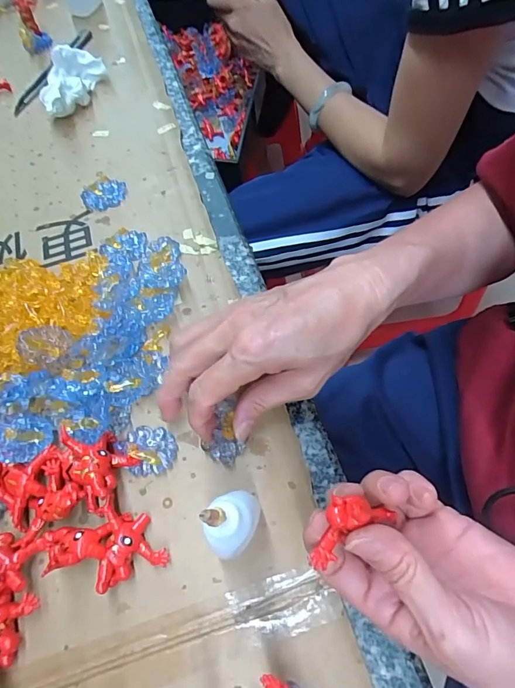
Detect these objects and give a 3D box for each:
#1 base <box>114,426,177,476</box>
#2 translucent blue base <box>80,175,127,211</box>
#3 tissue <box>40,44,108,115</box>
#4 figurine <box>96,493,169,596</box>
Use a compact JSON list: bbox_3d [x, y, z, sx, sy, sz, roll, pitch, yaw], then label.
[{"bbox_3d":[-0.072,0.067,0.263,0.039,0.013,0.030,0,64,4],"label":"base"},{"bbox_3d":[-0.136,-0.134,0.366,0.039,0.011,0.029,-26,65,-9],"label":"translucent blue base"},{"bbox_3d":[-0.185,-0.261,0.413,0.065,0.042,0.064,-17,64,-5],"label":"tissue"},{"bbox_3d":[-0.070,0.112,0.239,0.035,0.017,0.048,-6,64,1],"label":"figurine"}]

